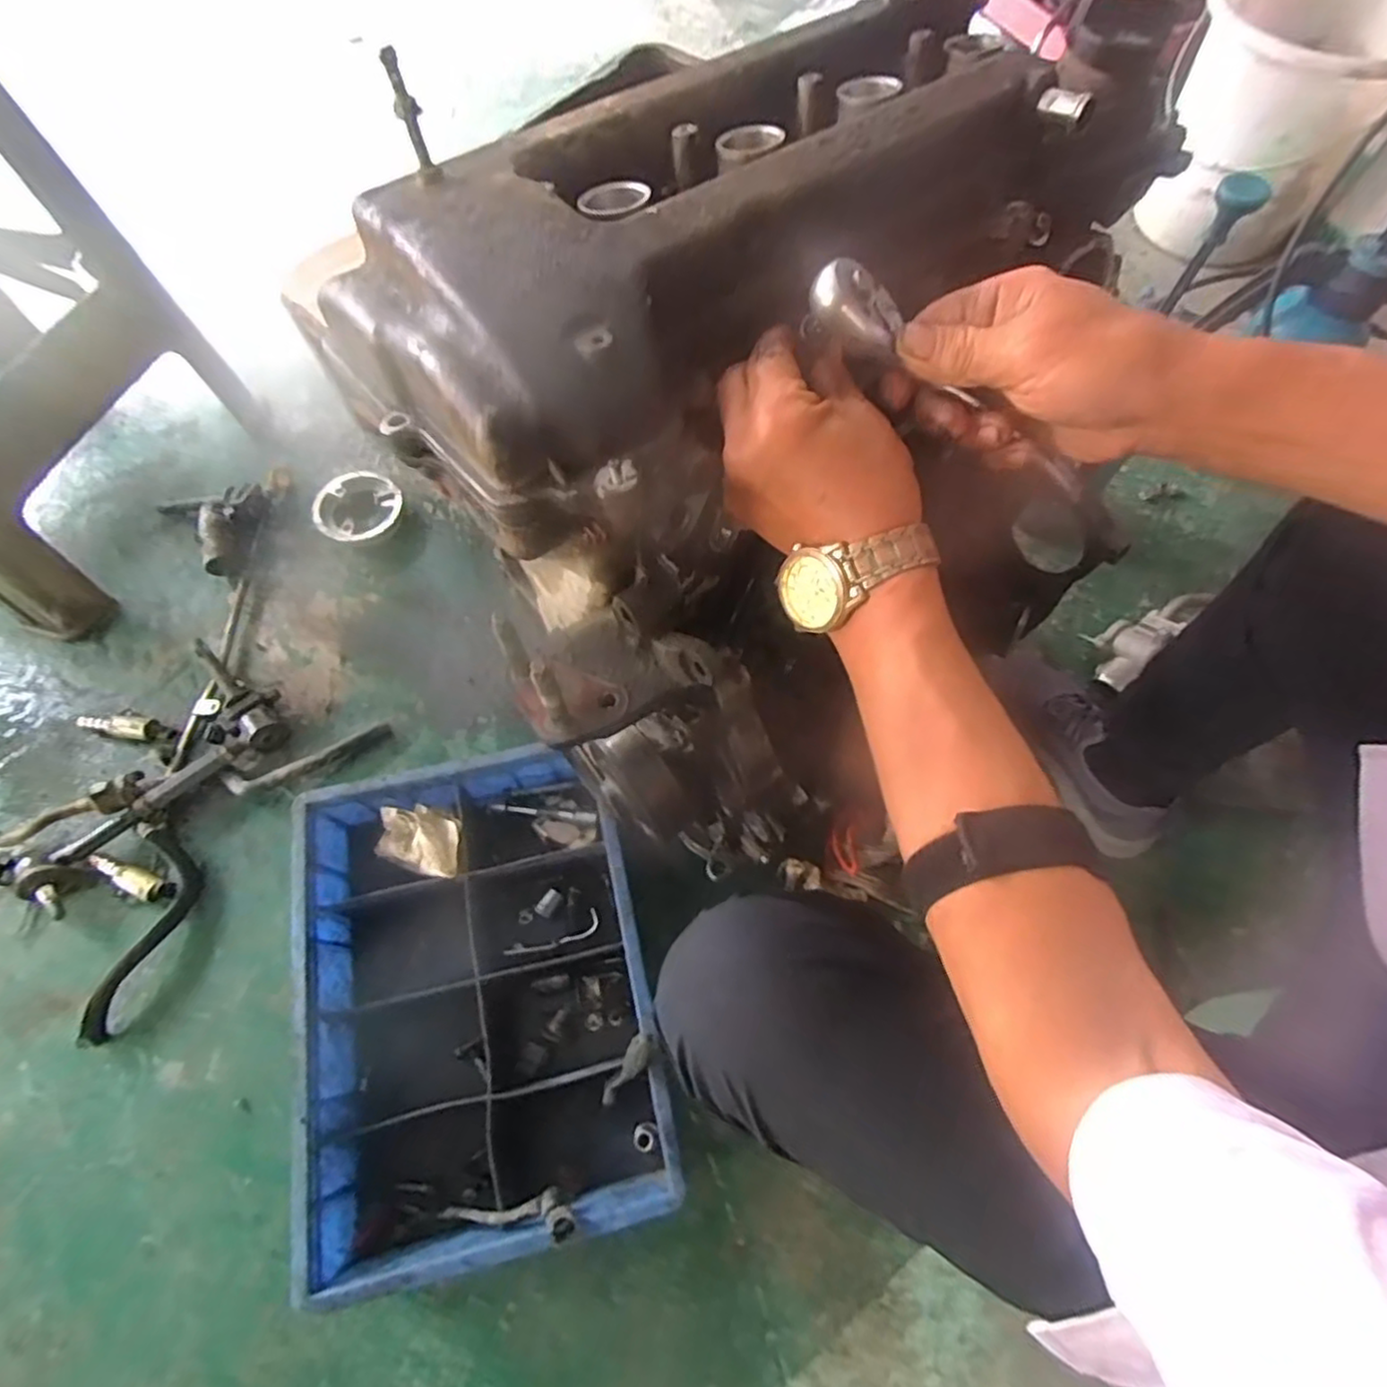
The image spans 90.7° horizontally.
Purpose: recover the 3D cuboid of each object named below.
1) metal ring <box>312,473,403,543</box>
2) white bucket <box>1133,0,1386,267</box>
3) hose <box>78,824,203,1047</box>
[{"bbox_3d":[-0.469,-0.266,0.965,0.119,0.019,0.119,0,66,-1],"label":"metal ring"},{"bbox_3d":[0.921,-0.940,1.130,0.328,0.302,0.333,37,71,14],"label":"white bucket"},{"bbox_3d":[-0.585,0.258,0.735,0.065,0.022,0.215,6,66,1],"label":"hose"}]

